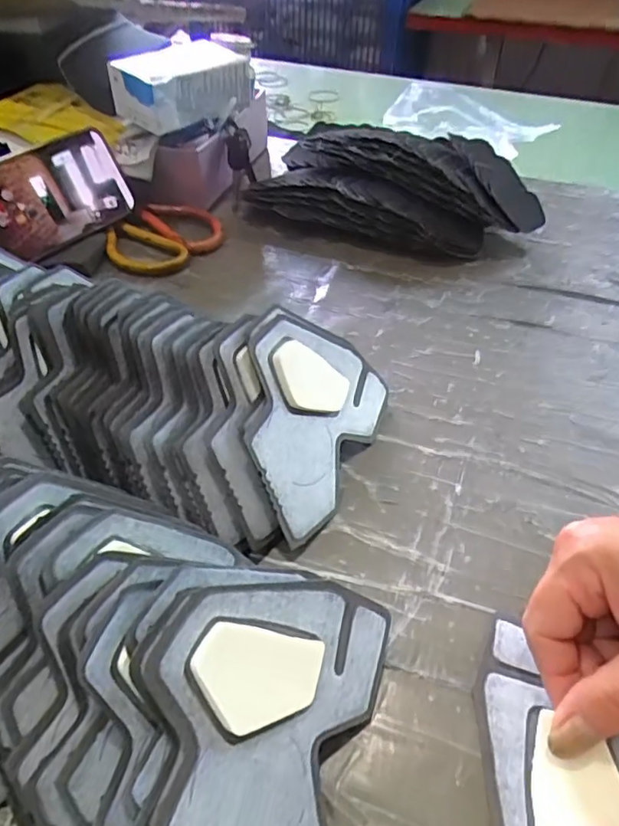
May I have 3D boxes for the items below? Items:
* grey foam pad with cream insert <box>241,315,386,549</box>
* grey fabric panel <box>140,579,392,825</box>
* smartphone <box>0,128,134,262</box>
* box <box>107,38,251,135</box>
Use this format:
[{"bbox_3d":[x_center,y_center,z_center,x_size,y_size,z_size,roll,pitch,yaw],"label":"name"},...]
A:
[{"bbox_3d":[-0.002,-0.002,0.324,0.006,0.096,0.120,-16,30,45],"label":"grey foam pad with cream insert"},{"bbox_3d":[-0.019,0.115,0.217,0.097,0.006,0.122,40,54,-17],"label":"grey fabric panel"},{"bbox_3d":[-0.218,-0.175,0.472,0.013,0.076,0.147,10,41,44],"label":"smartphone"},{"bbox_3d":[-0.107,-0.289,0.508,0.120,0.048,0.067,-26,52,-25],"label":"box"}]

